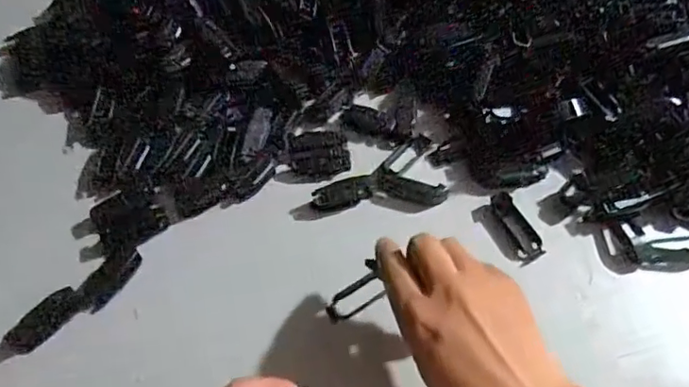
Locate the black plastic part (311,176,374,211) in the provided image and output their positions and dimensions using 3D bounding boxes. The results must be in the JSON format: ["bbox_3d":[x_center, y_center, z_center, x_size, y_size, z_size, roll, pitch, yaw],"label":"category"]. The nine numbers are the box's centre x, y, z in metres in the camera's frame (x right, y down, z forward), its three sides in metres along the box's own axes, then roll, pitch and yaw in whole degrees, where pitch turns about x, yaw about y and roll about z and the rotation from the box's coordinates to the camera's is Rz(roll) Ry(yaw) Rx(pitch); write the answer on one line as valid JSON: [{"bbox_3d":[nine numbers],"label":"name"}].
[{"bbox_3d":[-0.001,0.000,0.435,0.047,0.014,0.017,-13,59,-10],"label":"black plastic part"}]

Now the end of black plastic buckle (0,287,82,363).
[{"bbox_3d":[-0.205,0.089,0.376,0.020,0.012,0.062,36,64,19],"label":"end of black plastic buckle"}]

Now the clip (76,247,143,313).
[{"bbox_3d":[-0.165,0.059,0.395,0.021,0.006,0.050,31,62,16],"label":"clip"}]

